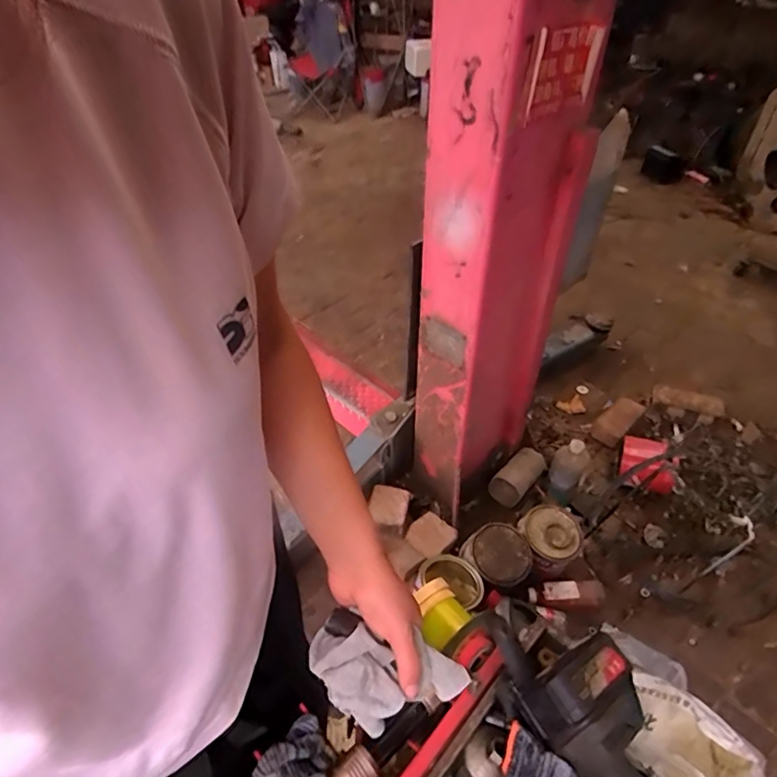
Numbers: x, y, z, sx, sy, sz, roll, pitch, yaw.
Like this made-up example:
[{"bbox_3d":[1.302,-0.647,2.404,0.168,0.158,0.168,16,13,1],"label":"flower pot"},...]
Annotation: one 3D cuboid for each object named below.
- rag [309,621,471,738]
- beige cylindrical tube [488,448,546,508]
[{"bbox_3d":[0.002,0.251,0.455,0.138,0.058,0.075,12,42,-6],"label":"rag"},{"bbox_3d":[0.384,0.262,1.536,0.173,0.113,0.091,-33,51,-31],"label":"beige cylindrical tube"}]

